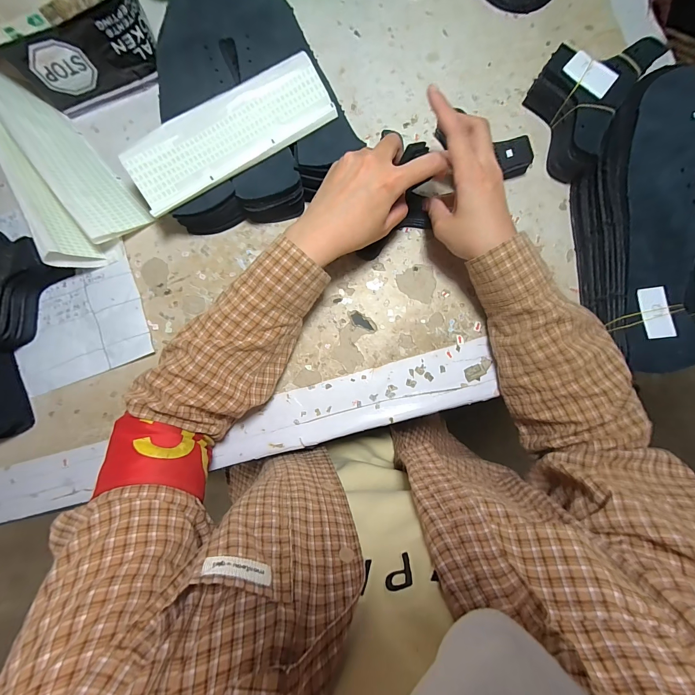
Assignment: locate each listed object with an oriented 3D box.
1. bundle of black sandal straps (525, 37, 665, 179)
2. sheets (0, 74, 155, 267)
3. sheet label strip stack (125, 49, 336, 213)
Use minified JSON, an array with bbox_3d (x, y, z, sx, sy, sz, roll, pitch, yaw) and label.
[{"bbox_3d":[0.238,-0.255,0.338,0.090,0.053,0.136,28,86,3],"label":"bundle of black sandal straps"},{"bbox_3d":[-0.318,-0.185,0.343,0.101,0.057,0.199,-42,86,-2],"label":"sheets"},{"bbox_3d":[-0.114,-0.207,0.312,0.202,0.014,0.068,-31,85,-1],"label":"sheet label strip stack"}]

